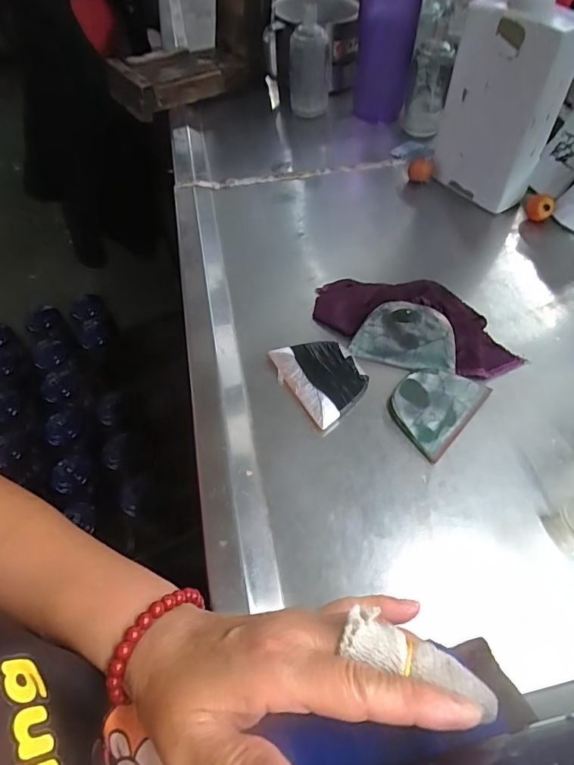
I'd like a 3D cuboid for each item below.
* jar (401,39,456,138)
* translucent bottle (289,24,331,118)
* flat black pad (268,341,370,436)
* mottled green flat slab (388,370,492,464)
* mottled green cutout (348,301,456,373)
[{"bbox_3d":[0.188,-0.395,0.630,0.050,0.113,0.062,9,54,10],"label":"jar"},{"bbox_3d":[0.031,-0.425,0.641,0.056,0.099,0.042,-3,53,1],"label":"translucent bottle"},{"bbox_3d":[0.031,-0.006,0.387,0.059,0.007,0.085,-28,56,-14],"label":"flat black pad"},{"bbox_3d":[0.116,0.017,0.370,0.058,0.008,0.081,34,64,26],"label":"mottled green flat slab"},{"bbox_3d":[0.101,-0.041,0.398,0.084,0.006,0.055,12,86,16],"label":"mottled green cutout"}]

